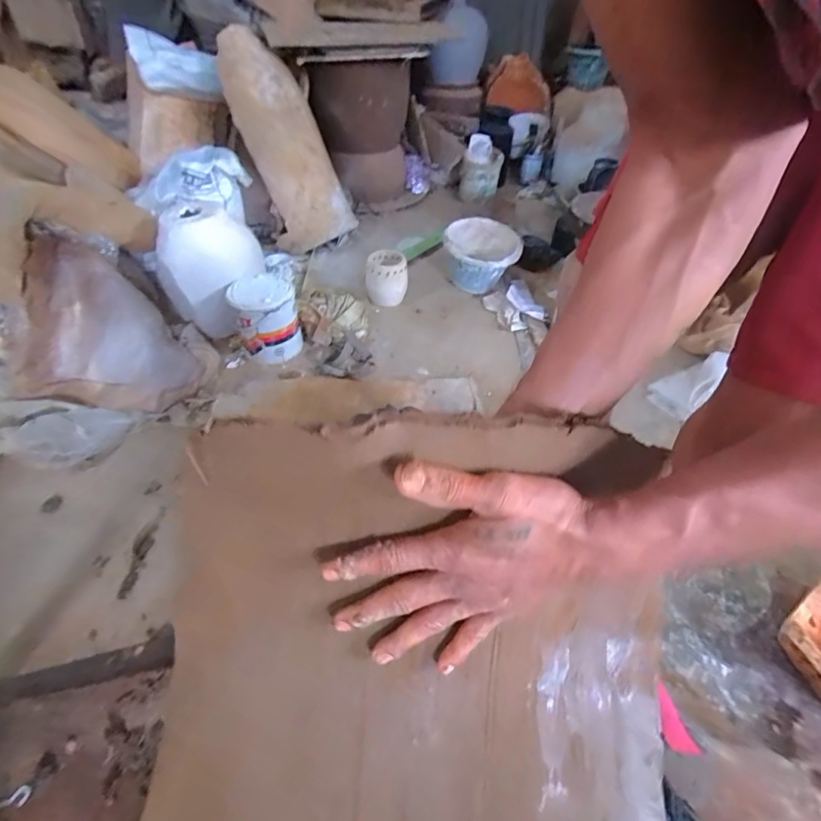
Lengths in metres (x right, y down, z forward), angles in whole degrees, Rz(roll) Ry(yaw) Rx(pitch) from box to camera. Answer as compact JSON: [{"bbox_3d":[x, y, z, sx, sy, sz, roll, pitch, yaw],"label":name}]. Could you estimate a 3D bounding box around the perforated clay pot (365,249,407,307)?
[{"bbox_3d":[-0.082,-0.437,1.545,0.132,0.157,0.139,0,45,-1],"label":"perforated clay pot"}]

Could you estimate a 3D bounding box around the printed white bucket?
[{"bbox_3d":[-0.418,-0.268,1.326,0.175,0.194,0.173,1,45,-1],"label":"printed white bucket"}]

